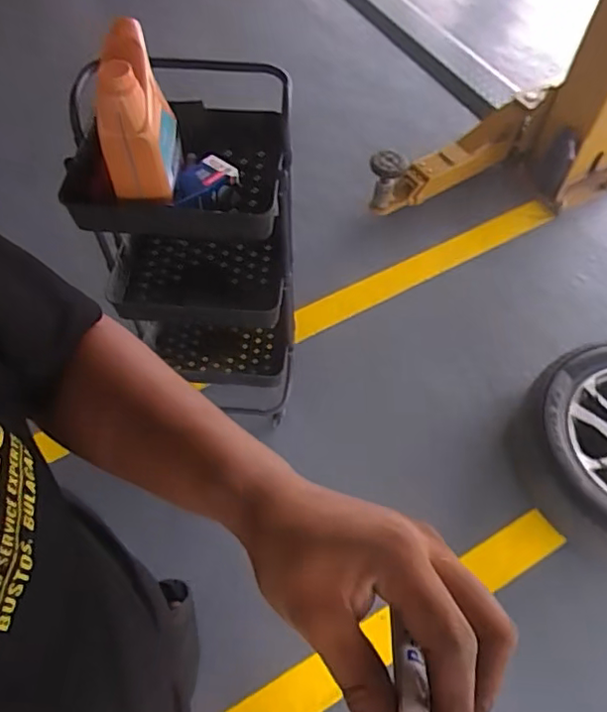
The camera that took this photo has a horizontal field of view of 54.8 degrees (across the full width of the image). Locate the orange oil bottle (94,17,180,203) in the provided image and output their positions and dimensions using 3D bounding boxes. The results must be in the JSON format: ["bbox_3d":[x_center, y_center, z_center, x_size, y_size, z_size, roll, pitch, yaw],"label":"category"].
[{"bbox_3d":[-0.297,-0.412,1.015,0.114,0.231,0.169,0,58,-1],"label":"orange oil bottle"}]

